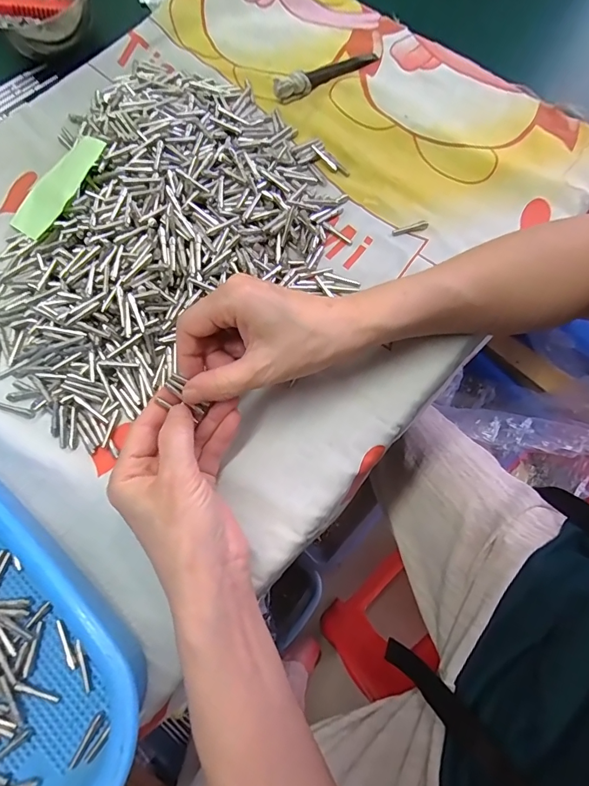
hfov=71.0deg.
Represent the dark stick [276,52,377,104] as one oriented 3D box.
[{"bbox_3d":[0.031,-0.297,0.382,0.106,0.016,0.014,-29,74,-7],"label":"dark stick"}]

